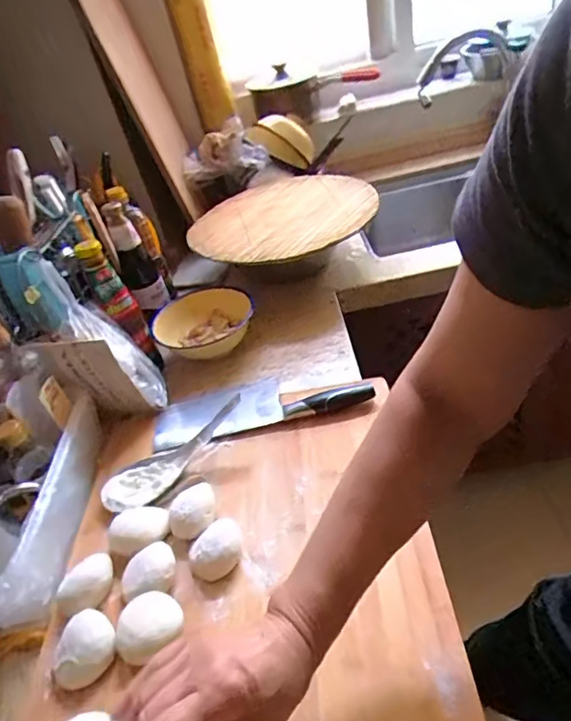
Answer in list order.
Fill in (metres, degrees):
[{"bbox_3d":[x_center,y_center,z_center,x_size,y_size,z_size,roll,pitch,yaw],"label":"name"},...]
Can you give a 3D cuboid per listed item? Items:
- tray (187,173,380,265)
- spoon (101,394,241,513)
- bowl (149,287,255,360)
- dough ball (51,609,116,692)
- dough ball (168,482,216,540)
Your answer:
[{"bbox_3d":[0.002,-0.275,0.947,0.318,0.039,0.316,-4,40,3],"label":"tray"},{"bbox_3d":[-0.136,0.120,0.642,0.203,0.033,0.067,-36,46,-8],"label":"spoon"},{"bbox_3d":[-0.134,-0.051,0.846,0.162,0.070,0.129,-21,39,-8],"label":"bowl"},{"bbox_3d":[-0.193,0.277,0.484,0.056,0.034,0.063,19,50,35],"label":"dough ball"},{"bbox_3d":[-0.107,0.171,0.582,0.053,0.036,0.062,-19,39,-6],"label":"dough ball"}]

